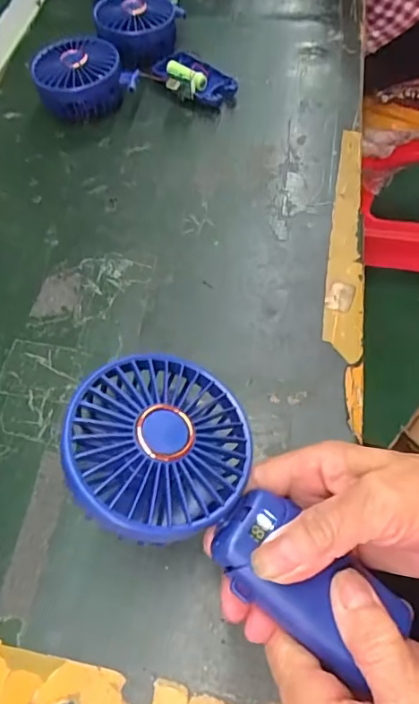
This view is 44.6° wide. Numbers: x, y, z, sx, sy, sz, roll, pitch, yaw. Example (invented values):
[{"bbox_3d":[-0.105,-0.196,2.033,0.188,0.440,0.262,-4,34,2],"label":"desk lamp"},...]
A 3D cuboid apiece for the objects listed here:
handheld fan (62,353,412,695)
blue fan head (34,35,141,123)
[{"bbox_3d":[0.007,0.074,0.246,0.174,0.043,0.086,45,63,1],"label":"handheld fan"},{"bbox_3d":[-0.127,-0.271,0.510,0.095,0.049,0.083,-27,61,-12],"label":"blue fan head"}]

